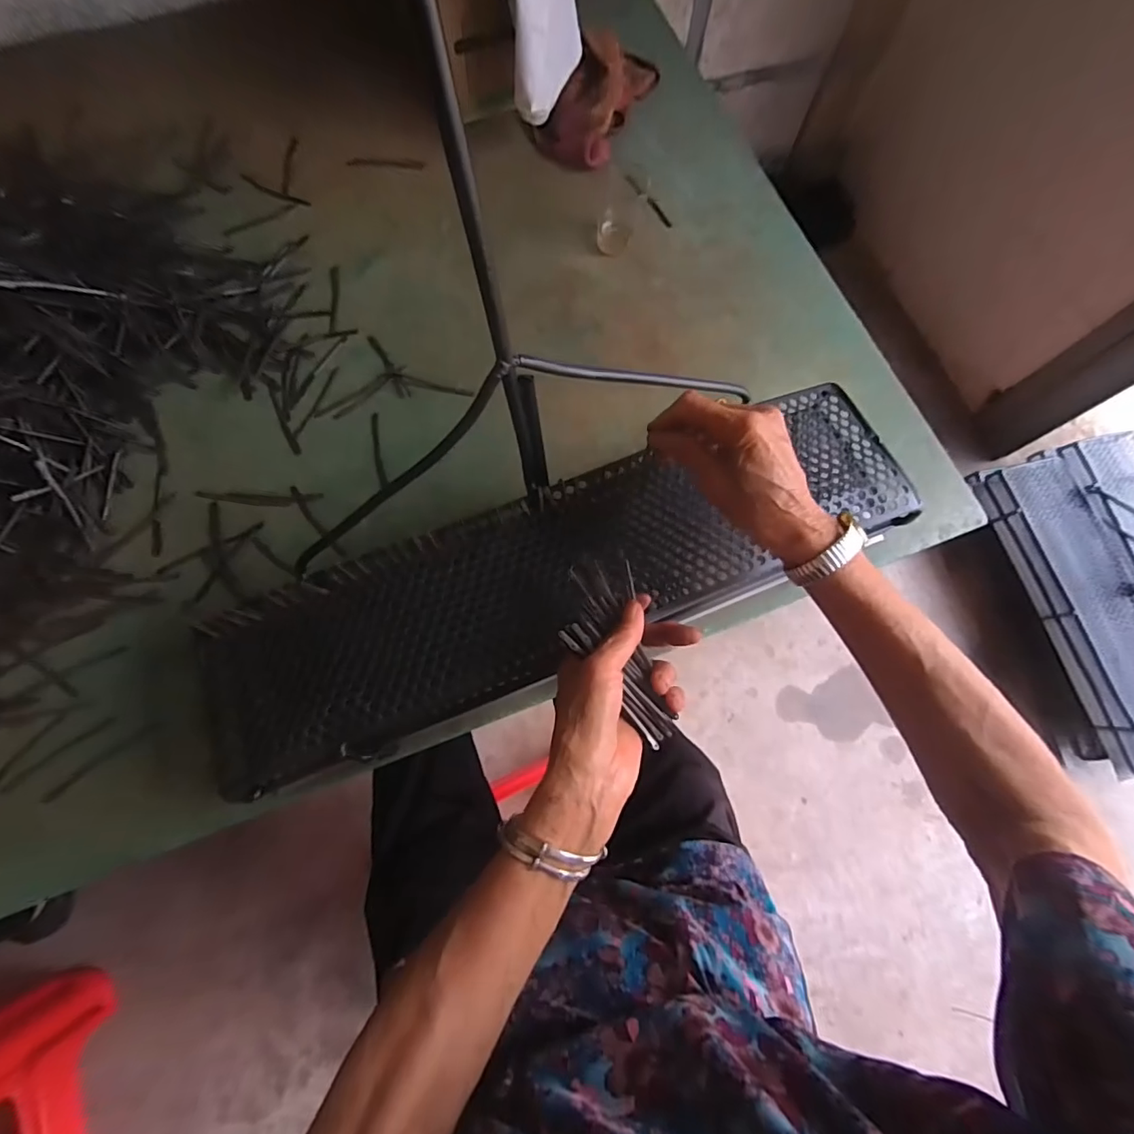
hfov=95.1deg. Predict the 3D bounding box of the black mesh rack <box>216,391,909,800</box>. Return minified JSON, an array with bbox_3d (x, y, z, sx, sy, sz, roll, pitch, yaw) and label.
[{"bbox_3d":[0.001,0.008,0.449,0.611,0.072,0.151,-22,75,-7],"label":"black mesh rack"}]

